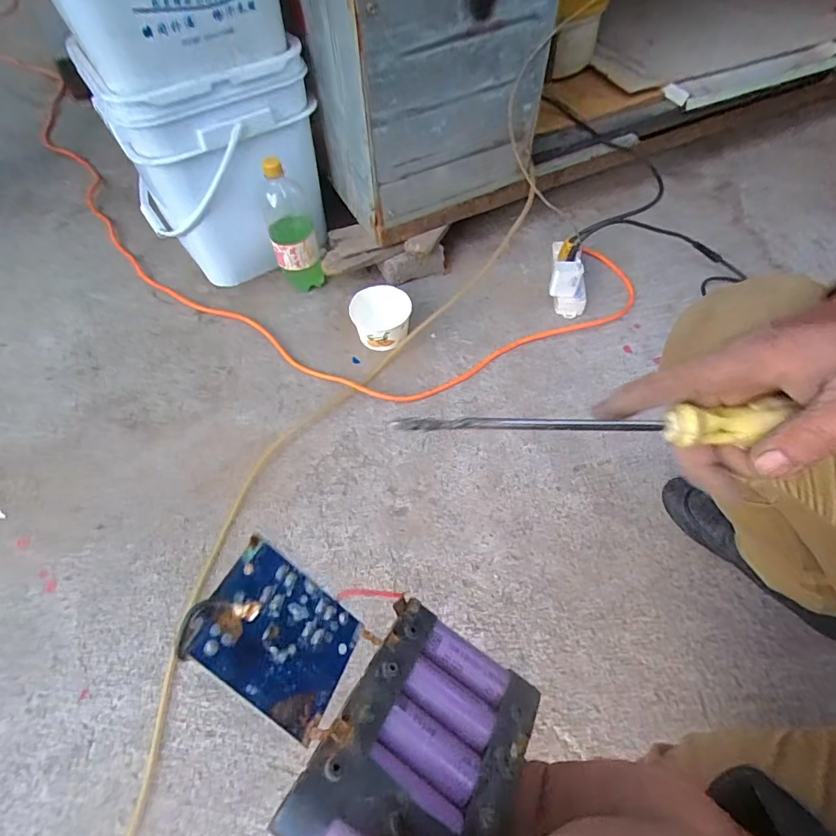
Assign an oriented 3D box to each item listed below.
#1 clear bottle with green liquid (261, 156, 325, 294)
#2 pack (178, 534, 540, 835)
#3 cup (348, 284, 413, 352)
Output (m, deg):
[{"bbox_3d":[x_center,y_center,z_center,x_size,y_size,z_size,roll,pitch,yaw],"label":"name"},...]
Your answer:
[{"bbox_3d":[-0.226,-0.337,0.832,0.082,0.233,0.064,-16,59,-9],"label":"clear bottle with green liquid"},{"bbox_3d":[-0.022,0.102,0.174,0.129,0.020,0.090,36,33,4],"label":"pack"},{"bbox_3d":[-0.063,-0.174,0.817,0.104,0.069,0.093,-8,58,-4],"label":"cup"}]

